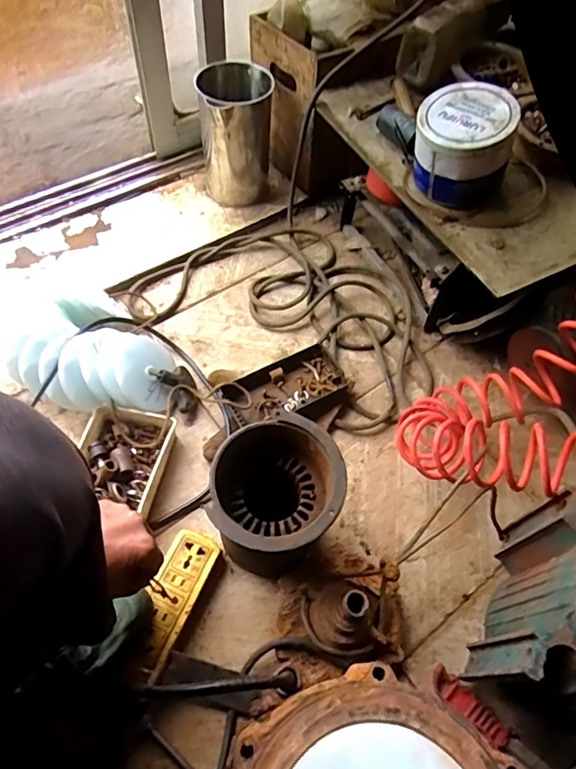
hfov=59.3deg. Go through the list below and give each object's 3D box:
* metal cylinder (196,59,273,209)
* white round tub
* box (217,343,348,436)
[{"bbox_3d":[-0.095,-0.452,0.925,0.124,0.197,0.133,-2,60,-5],"label":"metal cylinder"},{"bbox_3d":[0.232,-0.319,0.678,0.123,0.106,0.115,2,59,-3],"label":"white round tub"},{"bbox_3d":[-0.007,0.008,0.763,0.183,0.036,0.094,-24,64,-17],"label":"box"}]

